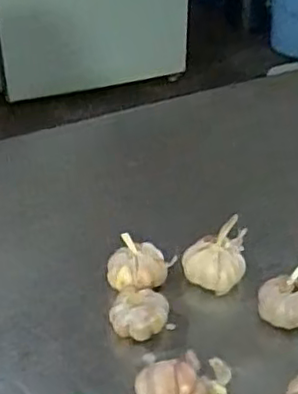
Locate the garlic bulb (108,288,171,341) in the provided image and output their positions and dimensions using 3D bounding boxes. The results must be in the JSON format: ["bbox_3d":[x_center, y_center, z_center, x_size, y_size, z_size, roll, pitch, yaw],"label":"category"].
[{"bbox_3d":[-0.007,0.091,0.502,0.041,0.035,0.042,1,39,0],"label":"garlic bulb"}]

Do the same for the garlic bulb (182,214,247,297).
[{"bbox_3d":[0.053,0.050,0.535,0.051,0.057,0.045,5,39,5],"label":"garlic bulb"}]

